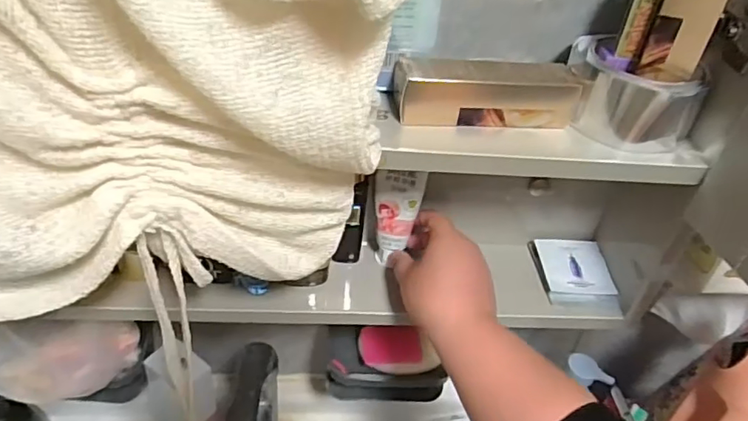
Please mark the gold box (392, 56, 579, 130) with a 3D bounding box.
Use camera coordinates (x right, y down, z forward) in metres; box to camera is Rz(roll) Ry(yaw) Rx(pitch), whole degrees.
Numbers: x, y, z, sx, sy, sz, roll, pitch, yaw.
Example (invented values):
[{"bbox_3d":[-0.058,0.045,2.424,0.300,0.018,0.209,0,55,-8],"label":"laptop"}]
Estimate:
[{"bbox_3d":[0.081,-0.086,0.388,0.133,0.038,0.043,-2,40,-10],"label":"gold box"}]

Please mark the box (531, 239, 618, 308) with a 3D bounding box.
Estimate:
[{"bbox_3d":[0.188,0.058,0.509,0.069,0.018,0.069,5,40,-3],"label":"box"}]

